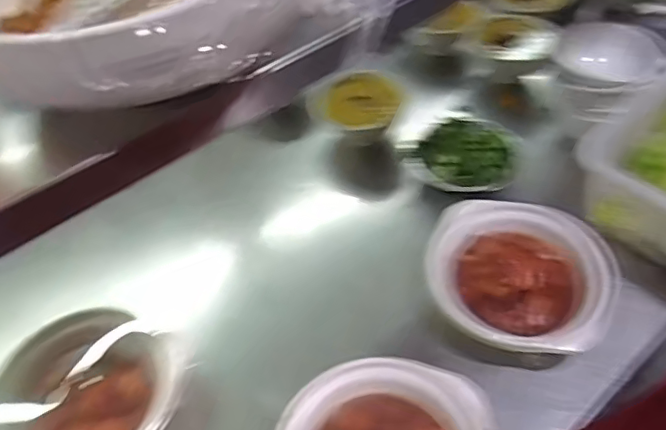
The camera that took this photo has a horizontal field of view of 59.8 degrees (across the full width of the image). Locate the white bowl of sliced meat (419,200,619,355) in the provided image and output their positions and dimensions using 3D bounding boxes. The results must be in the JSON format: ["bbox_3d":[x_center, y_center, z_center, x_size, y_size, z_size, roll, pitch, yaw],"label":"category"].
[{"bbox_3d":[0.274,0.094,0.853,0.263,0.064,0.244,6,49,12],"label":"white bowl of sliced meat"}]

